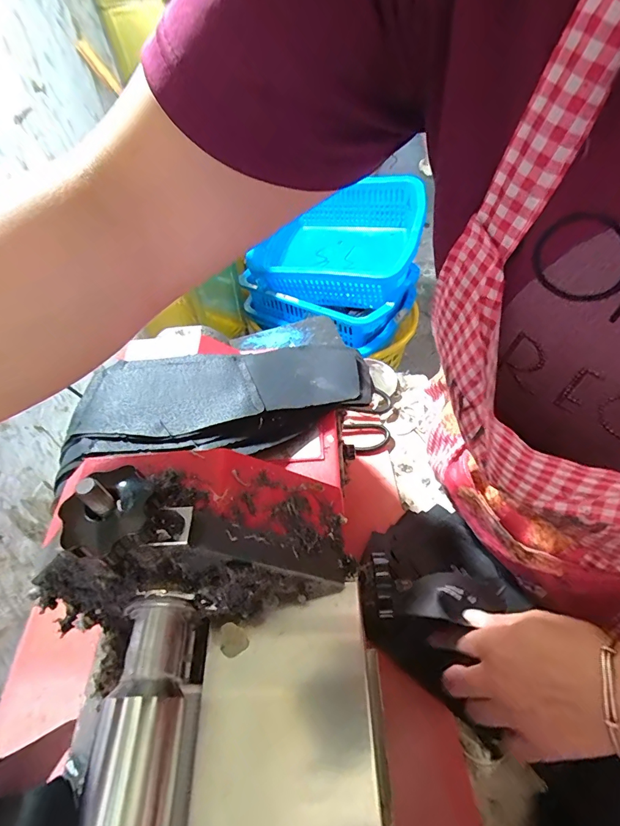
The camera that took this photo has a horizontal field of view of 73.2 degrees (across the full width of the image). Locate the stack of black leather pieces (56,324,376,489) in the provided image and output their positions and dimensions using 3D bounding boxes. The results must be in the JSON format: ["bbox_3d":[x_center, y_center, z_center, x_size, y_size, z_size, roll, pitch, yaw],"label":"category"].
[{"bbox_3d":[-0.079,-0.017,0.367,0.265,0.034,0.109,-18,50,-12],"label":"stack of black leather pieces"}]

